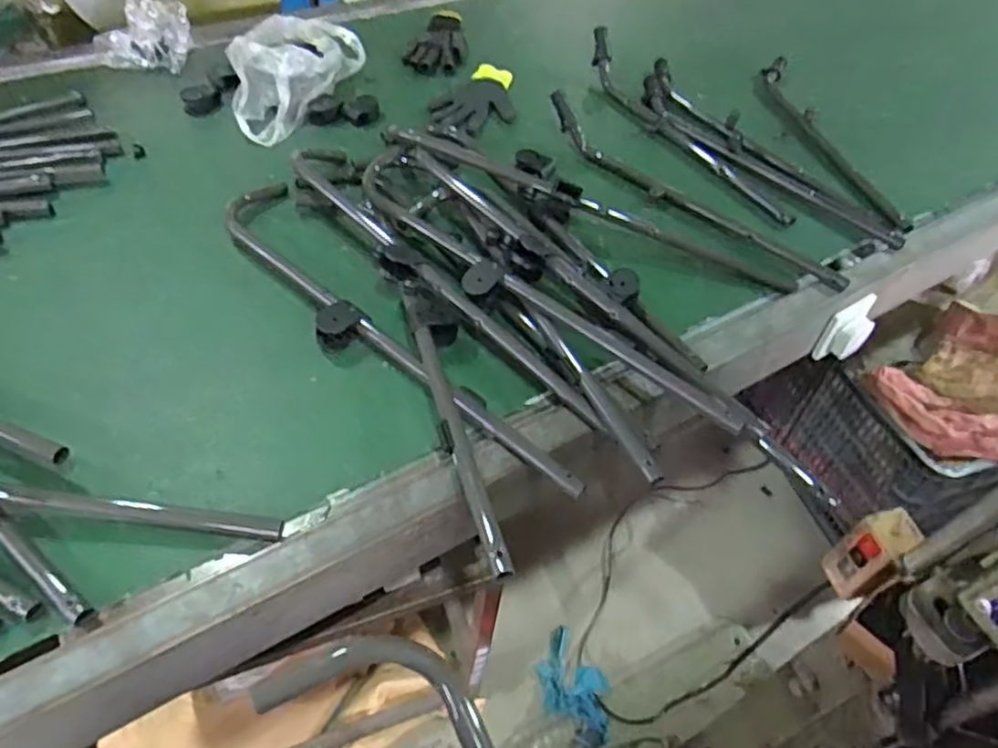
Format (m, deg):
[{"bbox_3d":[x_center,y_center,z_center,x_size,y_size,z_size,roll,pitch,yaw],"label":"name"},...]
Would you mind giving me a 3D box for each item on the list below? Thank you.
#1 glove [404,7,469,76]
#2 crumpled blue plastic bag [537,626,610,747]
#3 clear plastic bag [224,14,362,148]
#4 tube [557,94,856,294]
[{"bbox_3d":[-0.103,-0.657,1.331,0.105,0.023,0.267,12,49,4],"label":"glove"},{"bbox_3d":[0.147,0.622,1.349,0.108,0.074,0.268,-8,17,-13],"label":"crumpled blue plastic bag"},{"bbox_3d":[-0.361,-0.507,1.139,0.153,0.082,0.288,21,50,12],"label":"clear plastic bag"},{"bbox_3d":[0.284,-0.283,1.027,0.530,0.066,0.053,34,54,21],"label":"tube"}]

